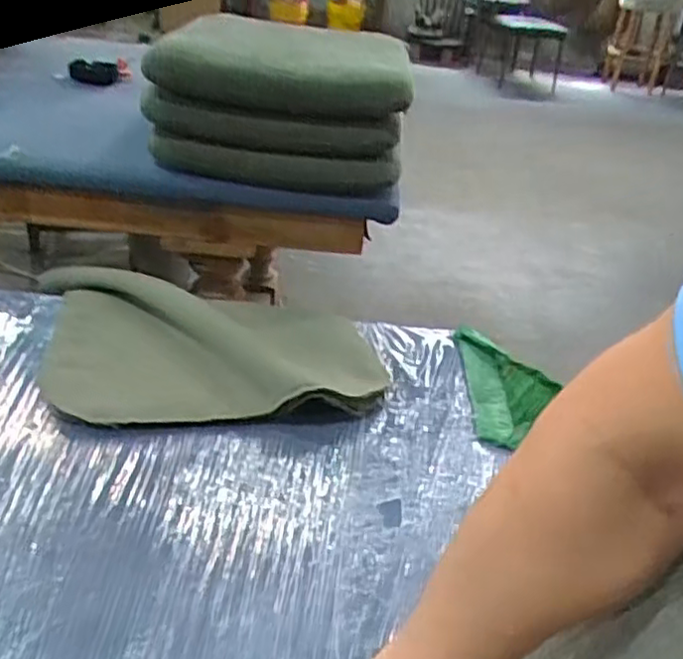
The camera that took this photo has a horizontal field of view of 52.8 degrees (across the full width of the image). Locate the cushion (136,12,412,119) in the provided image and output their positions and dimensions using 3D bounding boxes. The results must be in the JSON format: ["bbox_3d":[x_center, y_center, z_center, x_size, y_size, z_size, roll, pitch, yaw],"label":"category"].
[{"bbox_3d":[-0.070,-0.456,1.174,0.403,0.094,0.359,12,35,6],"label":"cushion"}]

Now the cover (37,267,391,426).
[{"bbox_3d":[-0.189,-0.006,0.958,0.477,0.046,0.361,1,35,-10],"label":"cover"}]

